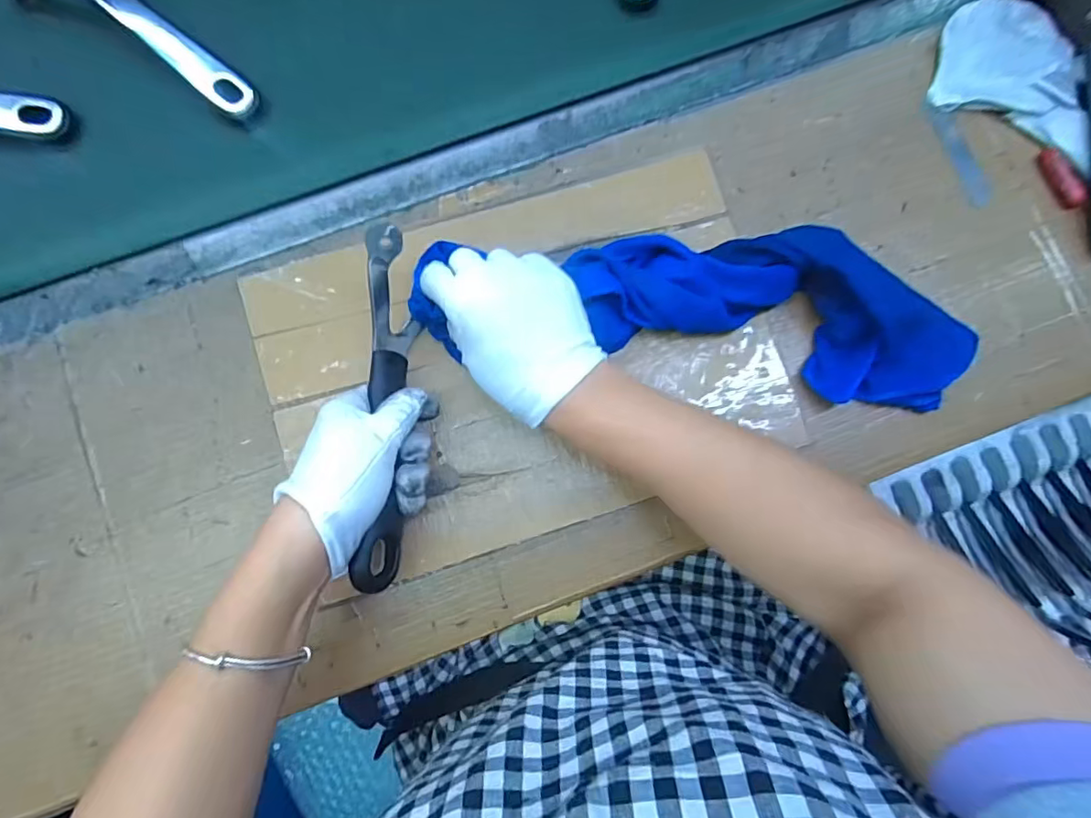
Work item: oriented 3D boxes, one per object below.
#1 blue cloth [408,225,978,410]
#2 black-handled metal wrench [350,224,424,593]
[{"bbox_3d":[0.109,-0.079,0.385,0.391,0.039,0.111,8,82,-2],"label":"blue cloth"},{"bbox_3d":[-0.103,-0.001,0.351,0.028,0.044,0.227,-2,82,-1],"label":"black-handled metal wrench"}]

